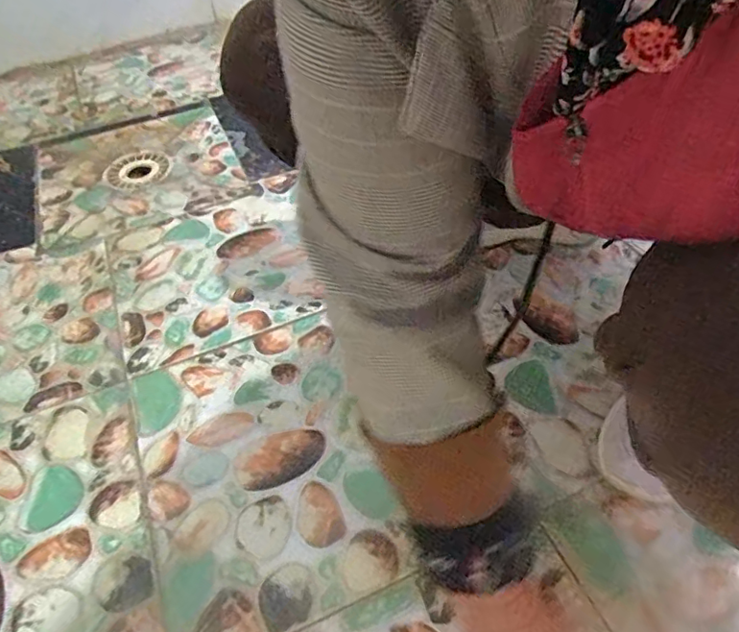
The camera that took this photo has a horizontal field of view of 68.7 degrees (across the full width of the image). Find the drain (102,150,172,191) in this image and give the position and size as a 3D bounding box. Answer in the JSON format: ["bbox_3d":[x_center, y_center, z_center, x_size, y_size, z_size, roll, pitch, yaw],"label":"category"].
[{"bbox_3d":[-0.370,-0.235,0.864,0.101,0.016,0.101,-2,48,3],"label":"drain"}]

